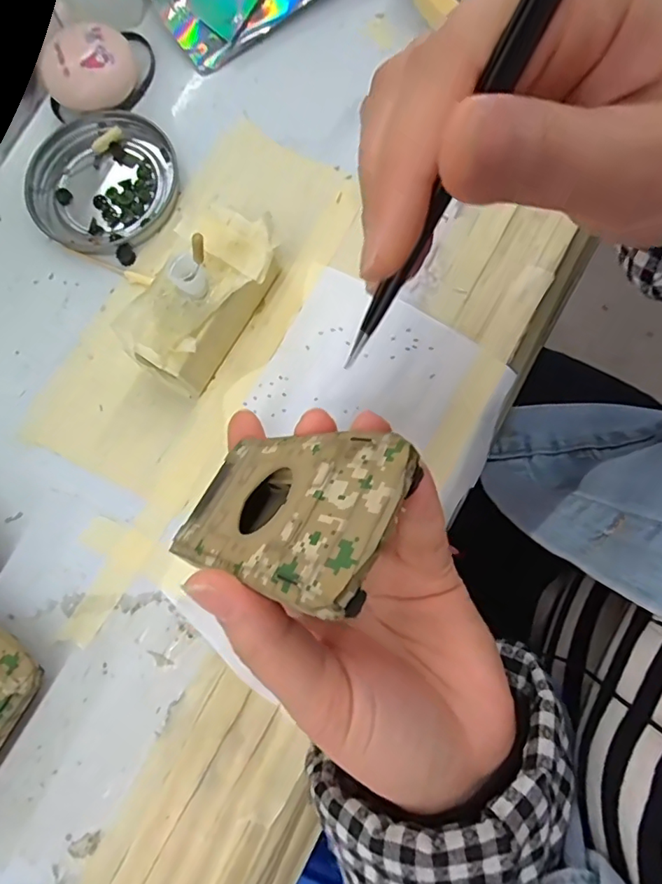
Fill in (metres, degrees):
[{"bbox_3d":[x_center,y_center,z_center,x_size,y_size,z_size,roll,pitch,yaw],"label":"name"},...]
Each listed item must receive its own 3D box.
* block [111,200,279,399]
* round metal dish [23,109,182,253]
[{"bbox_3d":[-0.058,-0.065,0.242,0.047,0.046,0.083,25,82,9],"label":"block"},{"bbox_3d":[-0.122,-0.139,0.281,0.081,0.009,0.075,-1,79,5],"label":"round metal dish"}]

